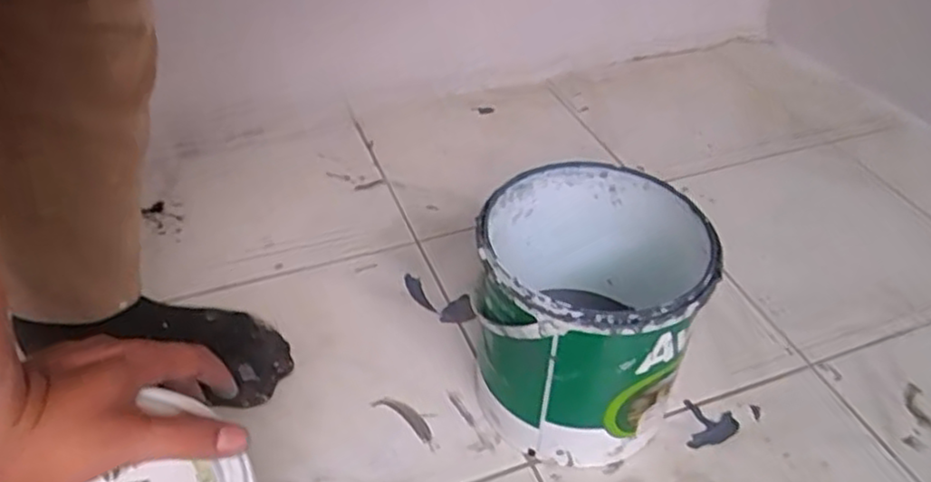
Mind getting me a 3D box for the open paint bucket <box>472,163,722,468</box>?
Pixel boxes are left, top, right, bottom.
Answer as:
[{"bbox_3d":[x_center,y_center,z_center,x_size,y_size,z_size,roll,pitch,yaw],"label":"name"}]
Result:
[{"bbox_3d":[0.101,0.064,0.623,0.177,0.194,0.185,0,41,0],"label":"open paint bucket"}]

